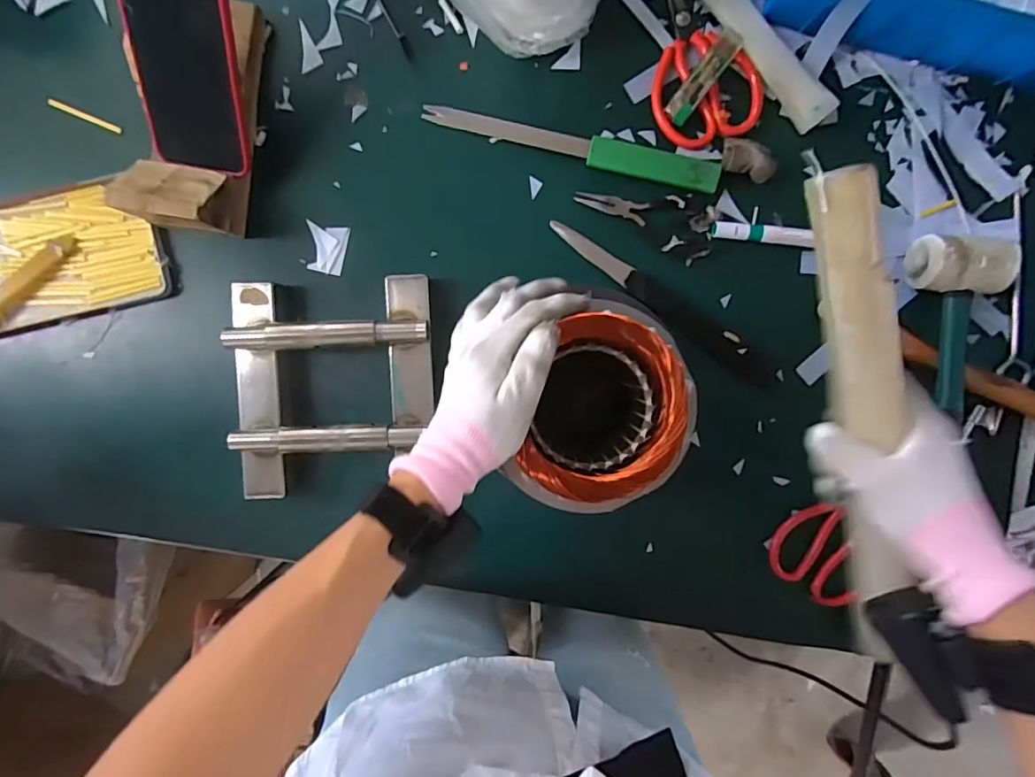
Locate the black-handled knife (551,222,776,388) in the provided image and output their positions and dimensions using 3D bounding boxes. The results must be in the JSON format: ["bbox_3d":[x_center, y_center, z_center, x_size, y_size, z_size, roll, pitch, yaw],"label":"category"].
[{"bbox_3d":[0.138,-0.080,0.484,0.244,0.018,0.027,37,93,0],"label":"black-handled knife"}]

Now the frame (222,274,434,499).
[{"bbox_3d":[-0.165,-0.002,0.470,0.176,0.044,0.188,-3,92,1],"label":"frame"}]

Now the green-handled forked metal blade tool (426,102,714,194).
[{"bbox_3d":[0.048,-0.221,0.471,0.268,0.012,0.028,14,93,1],"label":"green-handled forked metal blade tool"}]

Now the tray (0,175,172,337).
[{"bbox_3d":[-0.434,-0.125,0.488,0.197,0.020,0.122,-14,92,2],"label":"tray"}]

